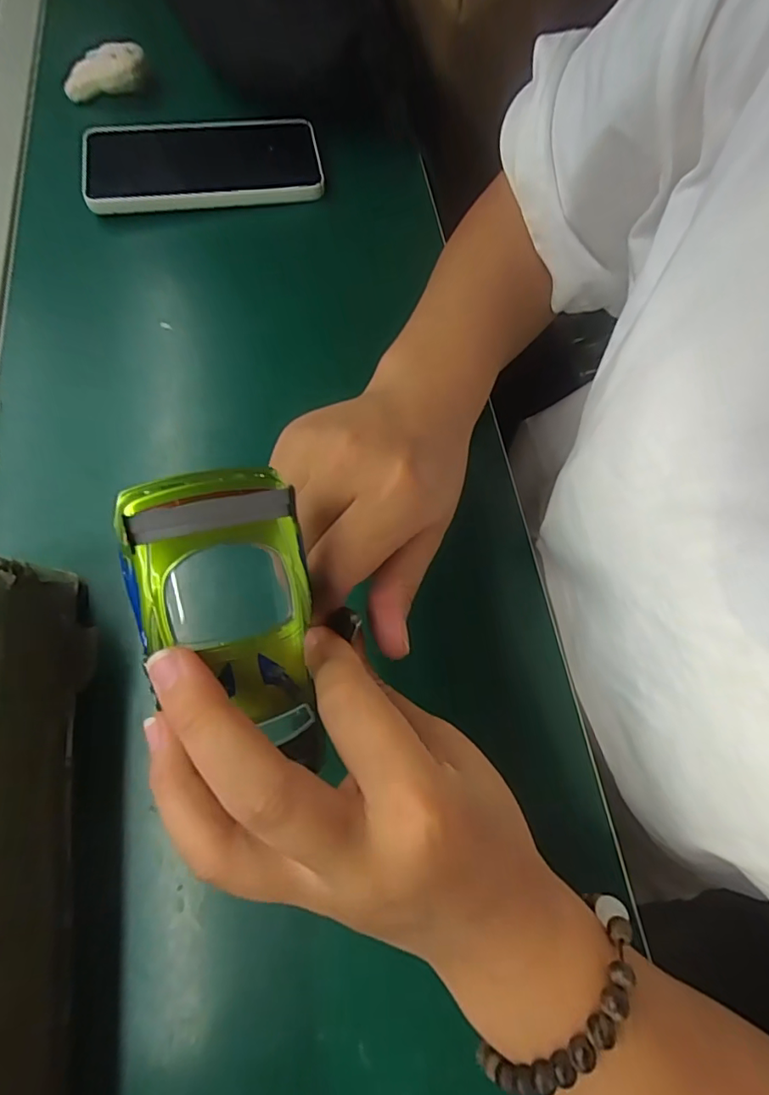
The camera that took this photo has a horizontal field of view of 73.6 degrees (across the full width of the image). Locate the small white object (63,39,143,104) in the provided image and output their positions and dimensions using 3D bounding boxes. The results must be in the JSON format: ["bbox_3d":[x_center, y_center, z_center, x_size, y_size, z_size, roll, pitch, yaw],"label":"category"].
[{"bbox_3d":[-0.225,-0.376,0.408,0.070,0.025,0.021,-5,68,18],"label":"small white object"}]

